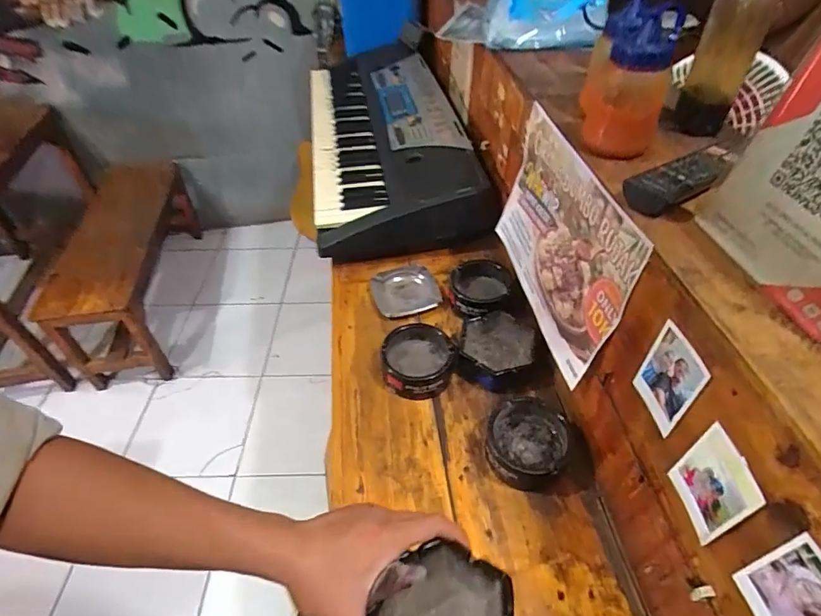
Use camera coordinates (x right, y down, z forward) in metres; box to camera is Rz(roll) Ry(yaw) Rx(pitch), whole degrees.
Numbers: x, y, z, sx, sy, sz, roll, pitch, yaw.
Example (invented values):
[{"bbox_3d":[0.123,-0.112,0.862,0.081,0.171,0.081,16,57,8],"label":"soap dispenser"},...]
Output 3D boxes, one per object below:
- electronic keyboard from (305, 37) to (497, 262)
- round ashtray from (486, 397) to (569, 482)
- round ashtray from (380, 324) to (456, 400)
[{"bbox_3d":[-0.057,-0.405,1.077,0.341,0.122,0.885,-7,46,-6],"label":"electronic keyboard"},{"bbox_3d":[0.145,0.166,0.564,0.097,0.042,0.106,-1,46,1],"label":"round ashtray"},{"bbox_3d":[0.012,0.072,0.654,0.101,0.042,0.104,-1,46,1],"label":"round ashtray"}]

